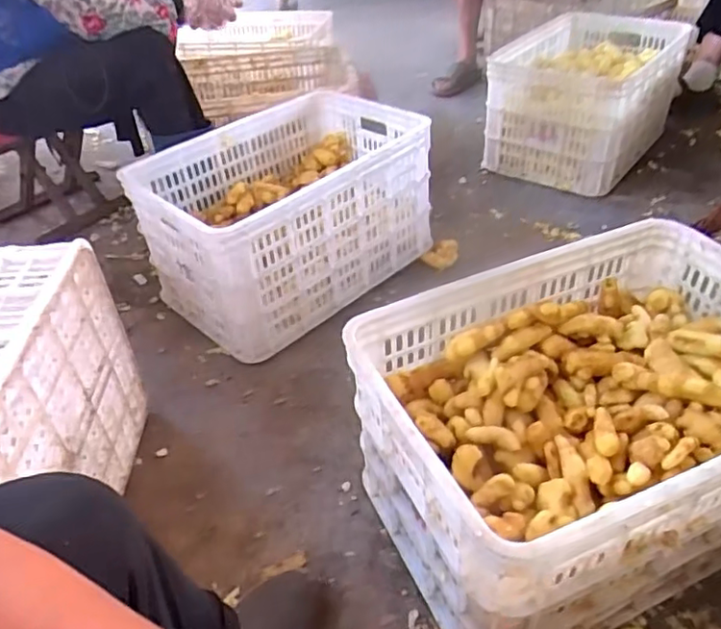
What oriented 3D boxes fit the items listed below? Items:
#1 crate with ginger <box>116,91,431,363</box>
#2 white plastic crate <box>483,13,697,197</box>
[{"bbox_3d":[-0.137,-0.211,1.258,0.553,0.292,0.364,-34,48,-30],"label":"crate with ginger"},{"bbox_3d":[0.605,-0.590,1.649,0.378,0.281,0.577,23,47,29],"label":"white plastic crate"}]

